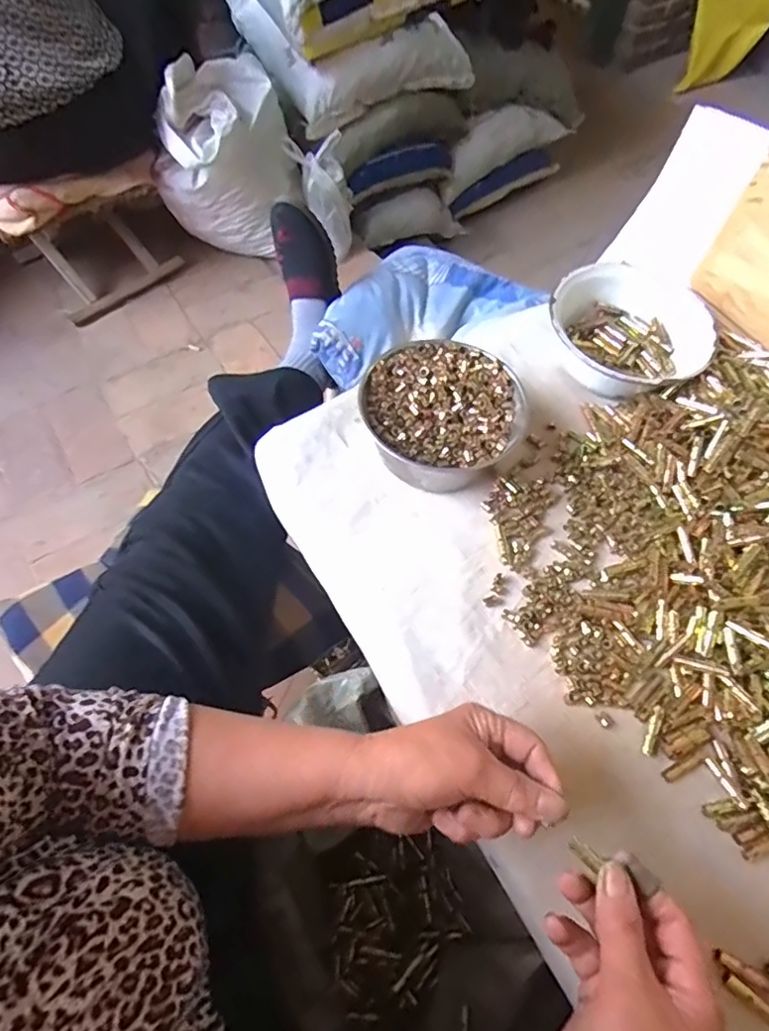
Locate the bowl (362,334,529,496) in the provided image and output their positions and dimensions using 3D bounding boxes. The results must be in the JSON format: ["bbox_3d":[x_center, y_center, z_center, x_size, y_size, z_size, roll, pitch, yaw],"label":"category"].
[{"bbox_3d":[0.057,-0.103,0.568,0.145,0.064,0.138,0,61,0],"label":"bowl"}]

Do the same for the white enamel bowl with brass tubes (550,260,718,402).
[{"bbox_3d":[0.271,-0.204,0.633,0.175,0.050,0.180,0,61,0],"label":"white enamel bowl with brass tubes"}]

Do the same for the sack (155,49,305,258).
[{"bbox_3d":[-0.343,-0.756,1.257,0.194,0.343,0.246,27,64,14],"label":"sack"}]

